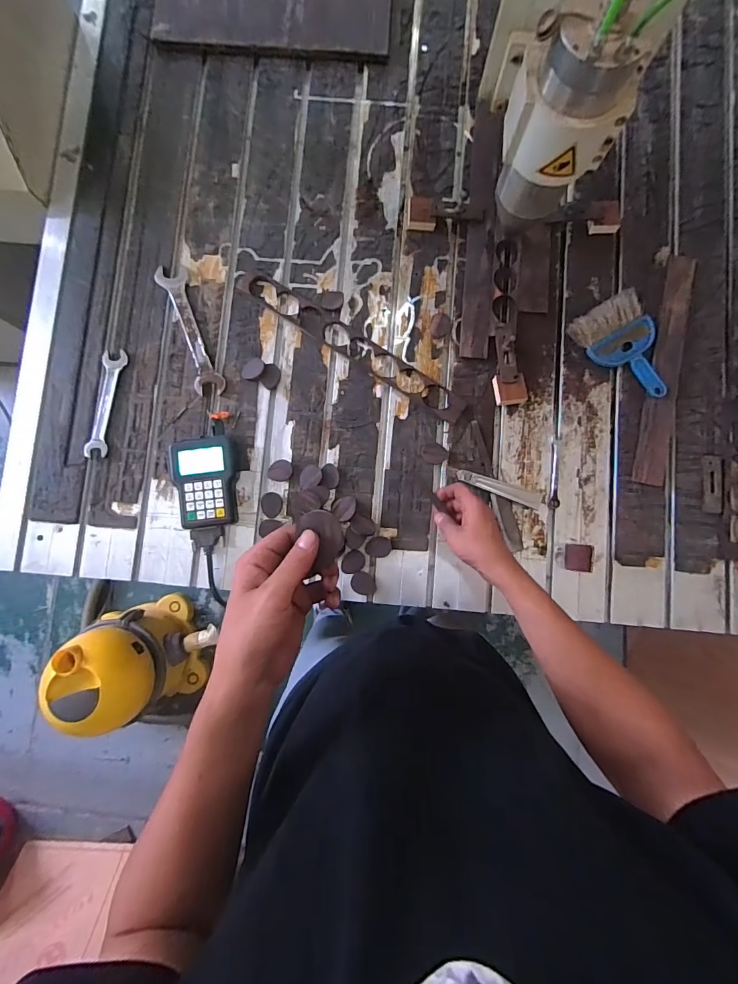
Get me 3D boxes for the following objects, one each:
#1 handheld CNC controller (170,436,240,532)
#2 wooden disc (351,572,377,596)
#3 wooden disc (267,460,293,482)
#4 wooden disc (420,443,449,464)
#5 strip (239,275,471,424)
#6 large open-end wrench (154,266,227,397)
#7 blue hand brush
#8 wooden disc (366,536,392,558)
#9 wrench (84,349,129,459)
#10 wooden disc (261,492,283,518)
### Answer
[{"bbox_3d":[-0.275,-0.015,0.690,0.103,0.035,0.146,-7,85,0],"label":"handheld CNC controller"},{"bbox_3d":[-0.008,0.155,0.690,0.045,0.007,0.034,34,86,3],"label":"wooden disc"},{"bbox_3d":[-0.152,-0.036,0.703,0.037,0.004,0.041,41,87,4],"label":"wooden disc"},{"bbox_3d":[0.113,-0.066,0.703,0.045,0.004,0.036,8,85,1],"label":"wooden disc"},{"bbox_3d":[-0.031,-0.261,0.723,0.459,0.005,0.051,32,86,3],"label":"strip"},{"bbox_3d":[-0.318,-0.289,0.727,0.051,0.009,0.251,-22,85,-1],"label":"large open-end wrench"},{"bbox_3d":[0.455,-0.249,0.714,0.135,0.023,0.186,-33,86,-2],"label":"blue hand brush"},{"bbox_3d":[0.016,0.093,0.691,0.043,0.004,0.034,-1,85,0],"label":"wooden disc"},{"bbox_3d":[-0.456,-0.154,0.710,0.041,0.010,0.189,5,85,1],"label":"wrench"},{"bbox_3d":[-0.166,0.022,0.699,0.035,0.007,0.043,-3,85,0],"label":"wooden disc"}]

